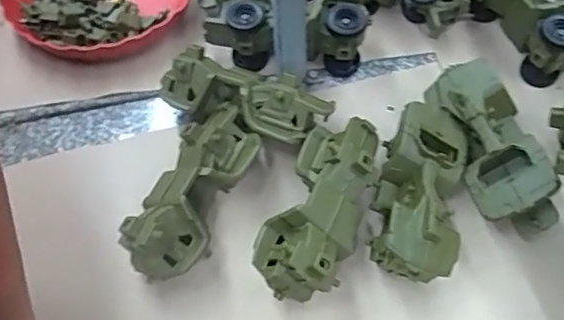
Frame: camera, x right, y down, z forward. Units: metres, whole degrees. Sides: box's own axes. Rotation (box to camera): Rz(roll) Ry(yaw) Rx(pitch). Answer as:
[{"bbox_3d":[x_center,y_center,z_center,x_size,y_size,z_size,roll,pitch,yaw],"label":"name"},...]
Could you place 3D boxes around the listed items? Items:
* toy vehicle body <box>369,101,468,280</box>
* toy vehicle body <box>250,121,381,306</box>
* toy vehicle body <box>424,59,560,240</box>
[{"bbox_3d":[0.134,0.033,0.563,0.080,0.076,0.173,10,60,8],"label":"toy vehicle body"},{"bbox_3d":[0.038,0.045,0.559,0.079,0.075,0.187,18,62,14],"label":"toy vehicle body"},{"bbox_3d":[0.212,-0.015,0.587,0.082,0.077,0.183,-11,59,-5],"label":"toy vehicle body"}]

